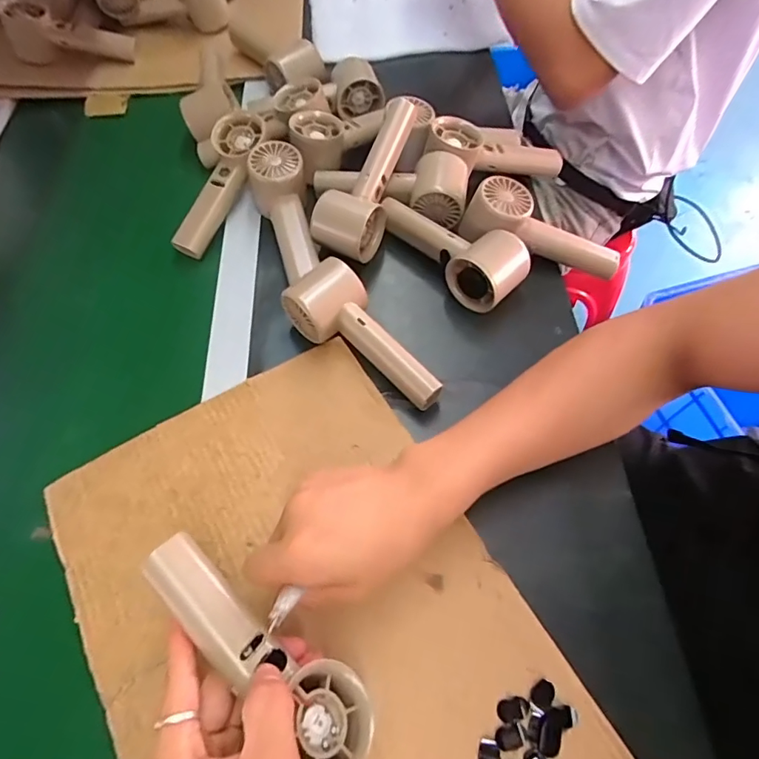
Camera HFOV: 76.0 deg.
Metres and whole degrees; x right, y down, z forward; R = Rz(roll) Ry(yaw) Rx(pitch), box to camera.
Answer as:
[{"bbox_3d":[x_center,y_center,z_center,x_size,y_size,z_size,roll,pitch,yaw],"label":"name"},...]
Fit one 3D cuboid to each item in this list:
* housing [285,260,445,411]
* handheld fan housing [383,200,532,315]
[{"bbox_3d":[-0.010,-0.039,0.418,0.154,0.055,0.058,36,67,18],"label":"housing"},{"bbox_3d":[0.074,-0.134,0.479,0.059,0.048,0.145,-38,67,-19],"label":"handheld fan housing"}]

